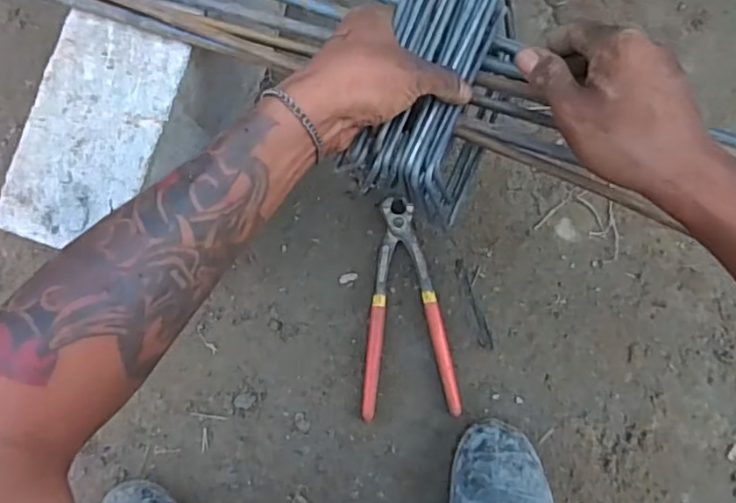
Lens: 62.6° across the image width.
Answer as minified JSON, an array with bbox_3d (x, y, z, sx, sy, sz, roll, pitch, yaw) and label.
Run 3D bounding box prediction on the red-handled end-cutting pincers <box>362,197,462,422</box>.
[{"bbox_3d":[0.031,0.056,0.601,0.091,0.018,0.211,-7,82,0],"label":"red-handled end-cutting pincers"}]

